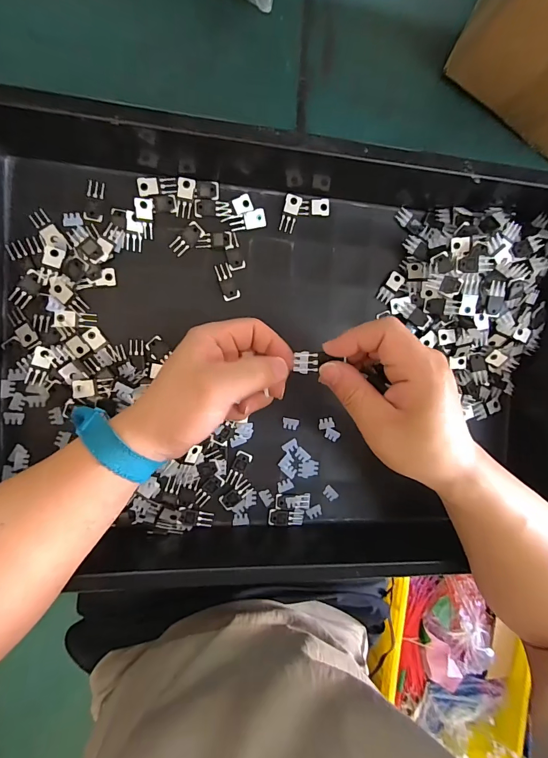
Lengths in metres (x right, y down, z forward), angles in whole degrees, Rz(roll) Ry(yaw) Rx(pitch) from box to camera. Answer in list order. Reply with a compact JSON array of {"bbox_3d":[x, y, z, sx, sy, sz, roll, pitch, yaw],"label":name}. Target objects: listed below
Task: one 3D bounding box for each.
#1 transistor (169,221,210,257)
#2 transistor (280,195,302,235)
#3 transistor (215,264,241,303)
[{"bbox_3d":[-0.081,-0.132,0.349,0.034,0.004,0.018,-41,99,-6],"label":"transistor"},{"bbox_3d":[0.016,-0.162,0.361,0.015,0.004,0.034,13,103,-9],"label":"transistor"},{"bbox_3d":[-0.045,-0.094,0.356,0.016,0.004,0.035,-17,95,-9],"label":"transistor"}]

